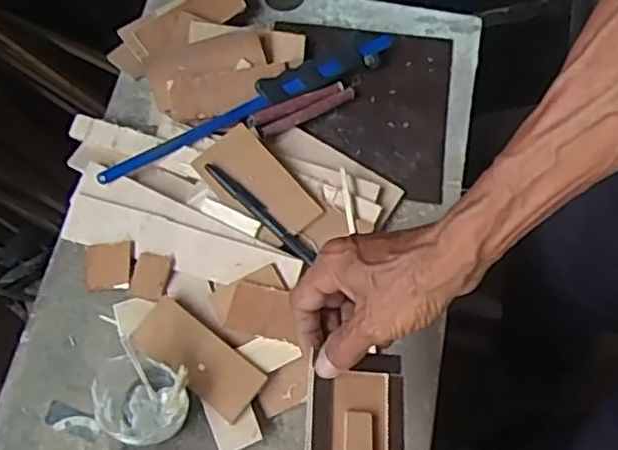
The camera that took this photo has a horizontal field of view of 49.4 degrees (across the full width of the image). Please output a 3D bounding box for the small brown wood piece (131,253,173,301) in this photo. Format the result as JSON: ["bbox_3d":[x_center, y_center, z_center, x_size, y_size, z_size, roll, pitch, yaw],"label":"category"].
[{"bbox_3d":[-0.135,0.044,0.574,0.030,0.005,0.038,11,84,11],"label":"small brown wood piece"}]

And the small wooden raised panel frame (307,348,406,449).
[{"bbox_3d":[0.030,0.136,0.428,0.064,0.018,0.105,3,66,1],"label":"small wooden raised panel frame"}]

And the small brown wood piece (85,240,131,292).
[{"bbox_3d":[-0.174,0.035,0.581,0.040,0.011,0.040,-5,66,-3],"label":"small brown wood piece"}]

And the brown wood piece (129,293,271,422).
[{"bbox_3d":[-0.089,0.105,0.536,0.111,0.006,0.046,35,77,15],"label":"brown wood piece"}]

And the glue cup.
[{"bbox_3d":[-0.129,0.131,0.524,0.069,0.051,0.073,0,66,0],"label":"glue cup"}]

